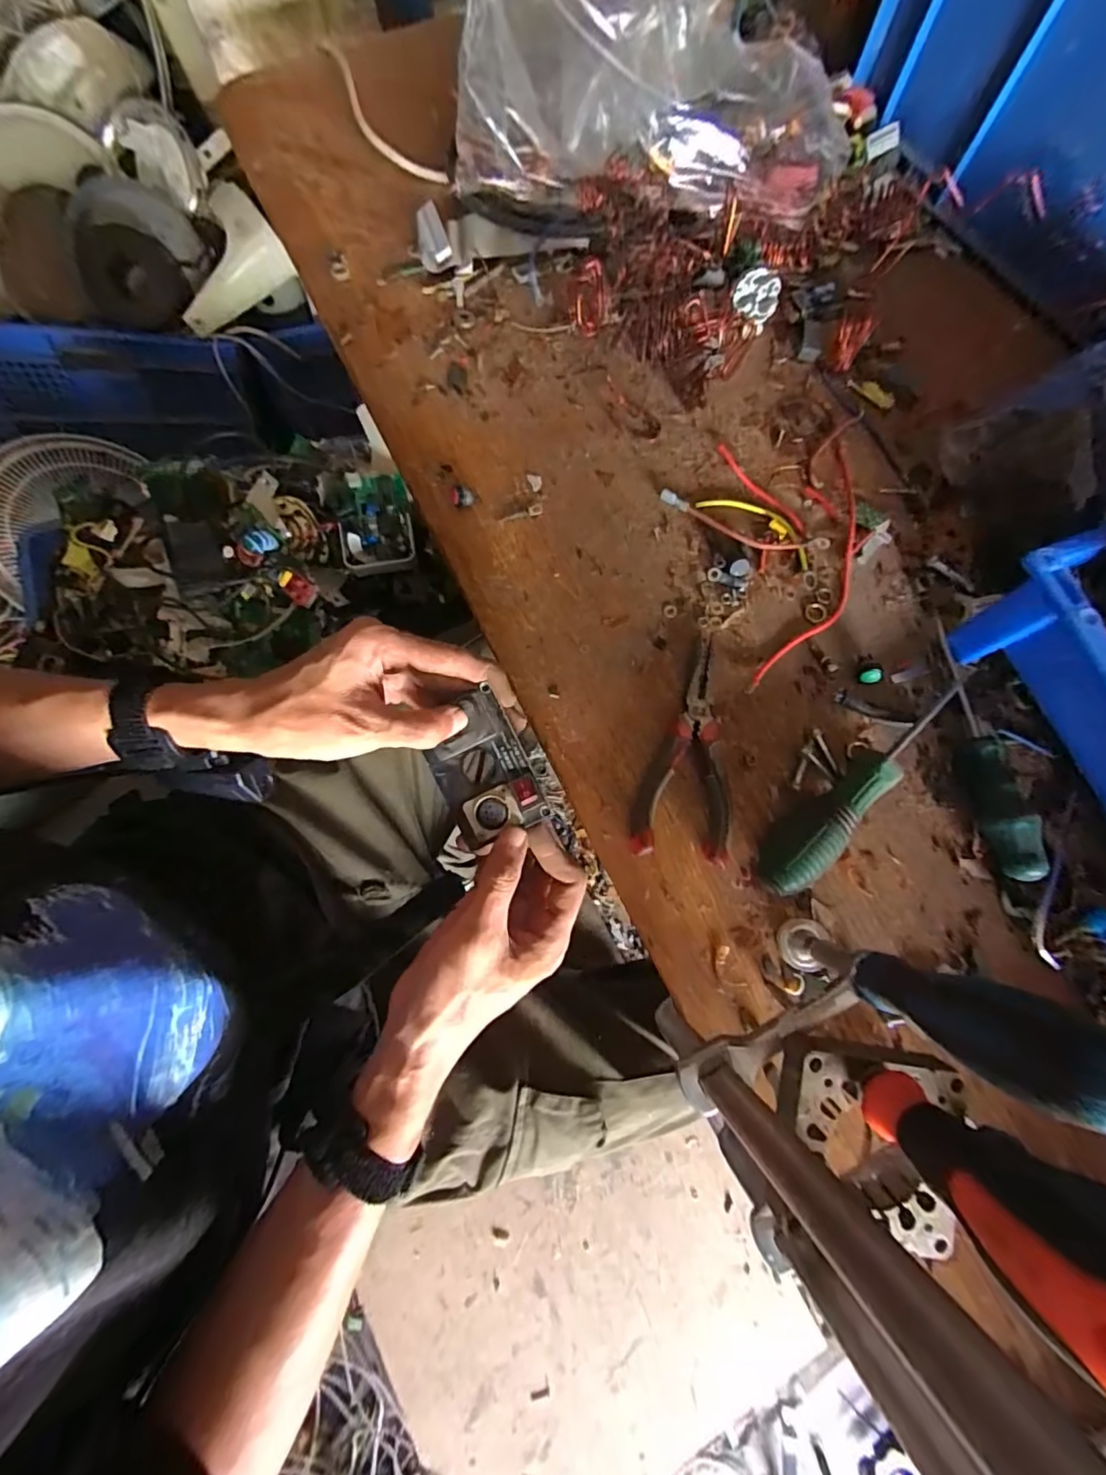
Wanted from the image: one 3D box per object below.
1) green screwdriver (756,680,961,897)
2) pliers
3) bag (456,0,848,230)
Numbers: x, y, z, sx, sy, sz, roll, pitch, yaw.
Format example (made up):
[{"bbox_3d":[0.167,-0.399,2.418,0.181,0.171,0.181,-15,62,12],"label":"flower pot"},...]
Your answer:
[{"bbox_3d":[0.192,0.026,0.328,0.182,0.036,0.029,-43,78,-10],"label":"green screwdriver"},{"bbox_3d":[0.081,0.008,0.346,0.058,0.013,0.142,2,74,1],"label":"pliers"},{"bbox_3d":[0.096,-0.457,0.391,0.319,0.165,0.137,-3,74,-14],"label":"bag"}]

